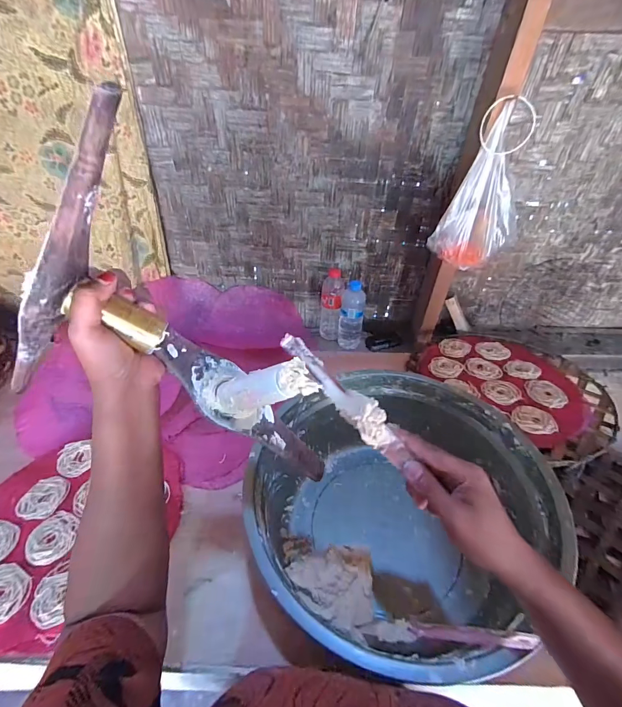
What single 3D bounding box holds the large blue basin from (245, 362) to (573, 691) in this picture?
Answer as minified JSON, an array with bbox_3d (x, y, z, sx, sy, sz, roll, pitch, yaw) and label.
[{"bbox_3d":[0.117,0.235,0.546,0.399,0.189,0.387,0,43,0],"label":"large blue basin"}]

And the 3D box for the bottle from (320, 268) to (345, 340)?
[{"bbox_3d":[0.060,-0.134,1.052,0.060,0.220,0.063,3,43,2],"label":"bottle"}]

